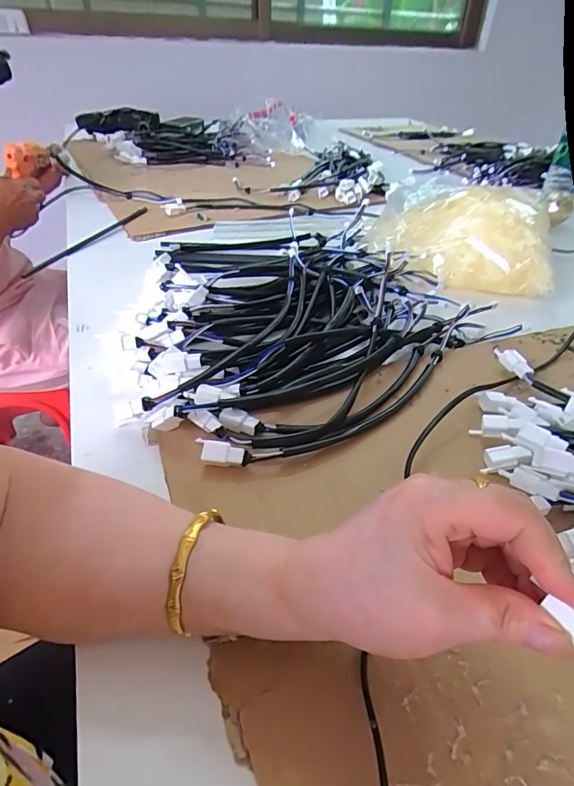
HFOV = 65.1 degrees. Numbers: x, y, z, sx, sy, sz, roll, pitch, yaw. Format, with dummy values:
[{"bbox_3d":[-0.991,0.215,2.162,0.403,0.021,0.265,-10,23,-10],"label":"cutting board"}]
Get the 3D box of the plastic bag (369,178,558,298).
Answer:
[{"bbox_3d":[0.232,-0.209,0.596,0.220,0.088,0.143,11,40,11],"label":"plastic bag"}]

